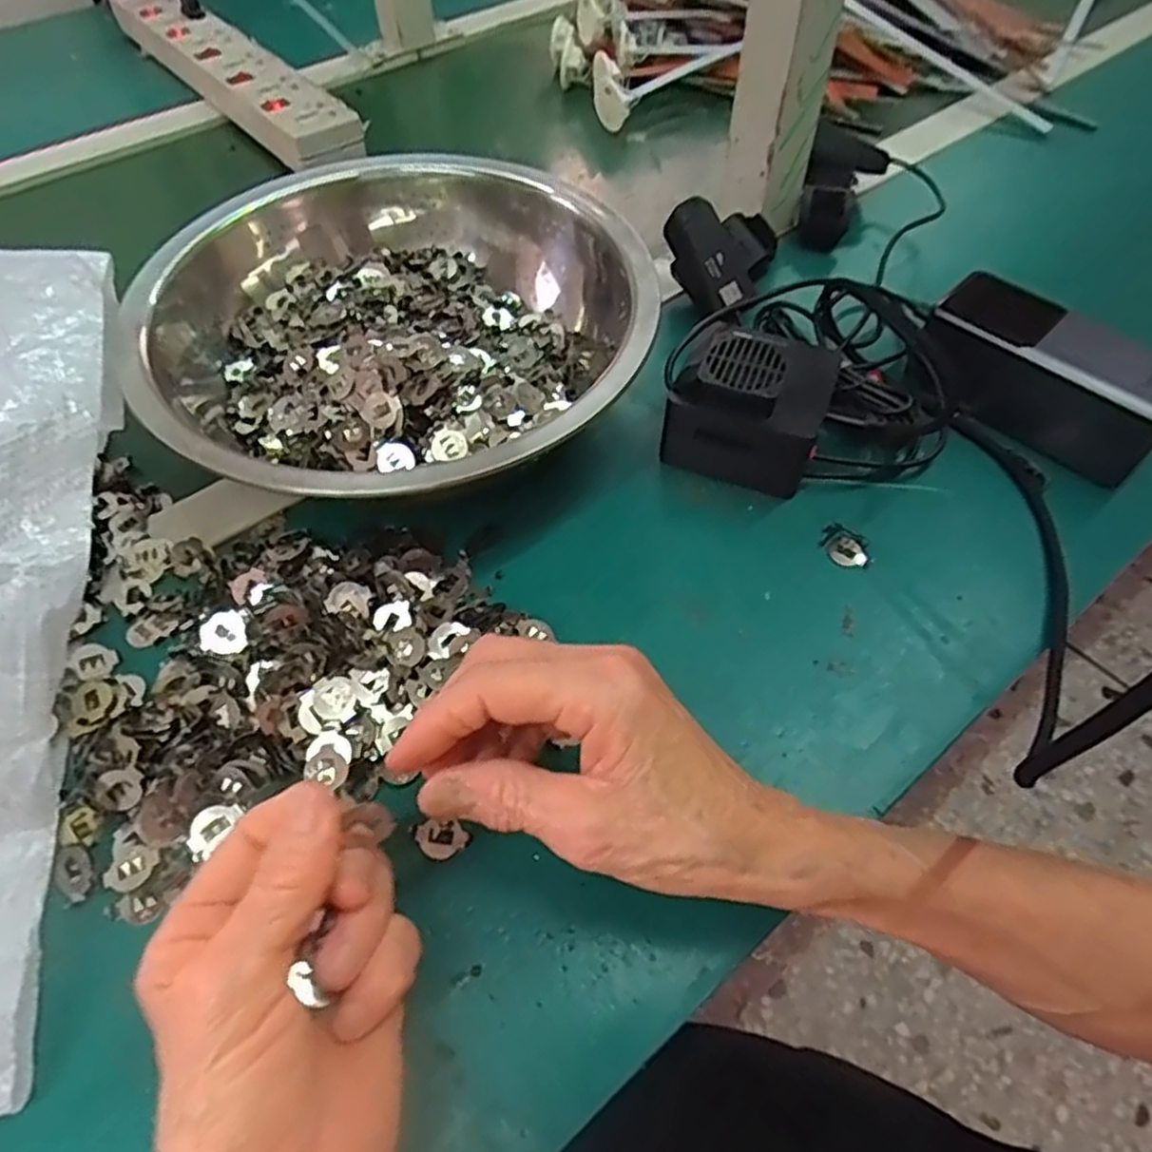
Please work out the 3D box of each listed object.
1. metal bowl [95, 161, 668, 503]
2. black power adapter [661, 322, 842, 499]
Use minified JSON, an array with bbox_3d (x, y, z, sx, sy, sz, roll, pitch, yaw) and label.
[{"bbox_3d":[-0.086,-0.122,0.399,0.245,0.077,0.245,-1,55,1],"label":"metal bowl"},{"bbox_3d":[0.094,-0.093,0.389,0.075,0.058,0.073,20,58,14],"label":"black power adapter"}]

